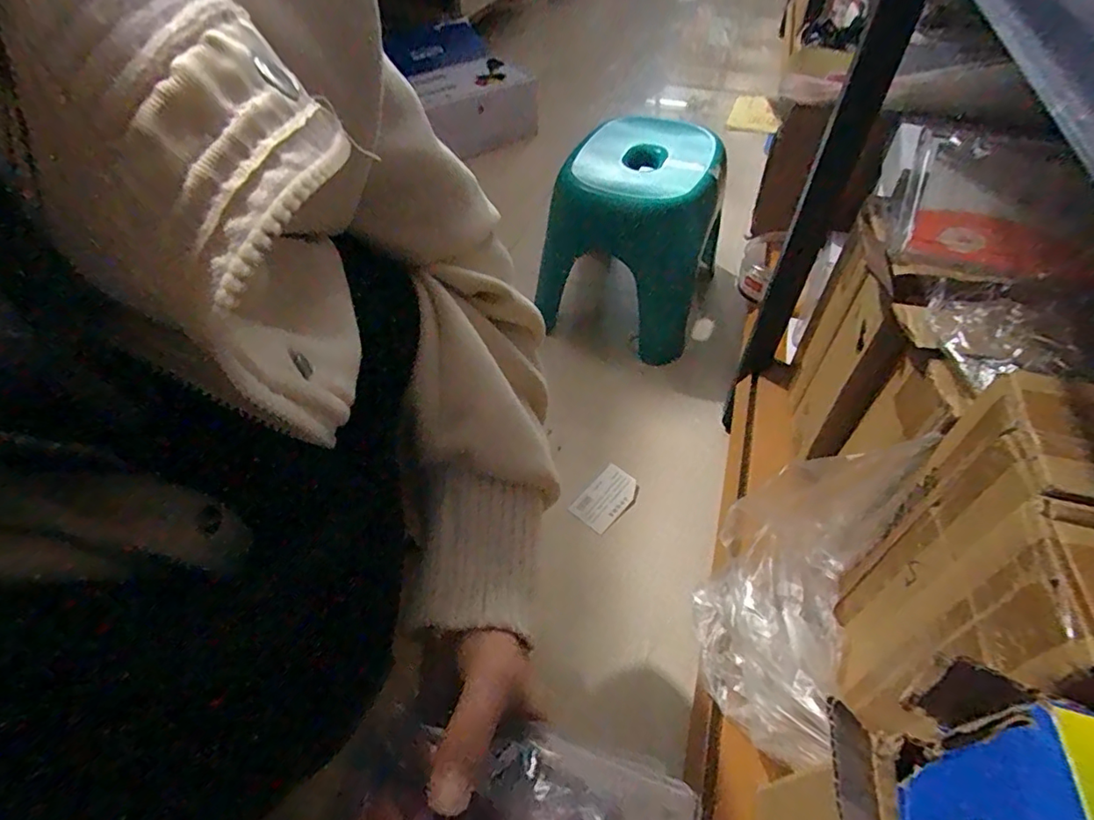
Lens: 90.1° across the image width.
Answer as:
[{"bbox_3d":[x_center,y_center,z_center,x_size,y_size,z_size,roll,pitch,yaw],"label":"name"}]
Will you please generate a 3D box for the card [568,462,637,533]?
[{"bbox_3d":[0.073,0.109,0.683,0.052,0.010,0.088,34,58,26],"label":"card"}]

